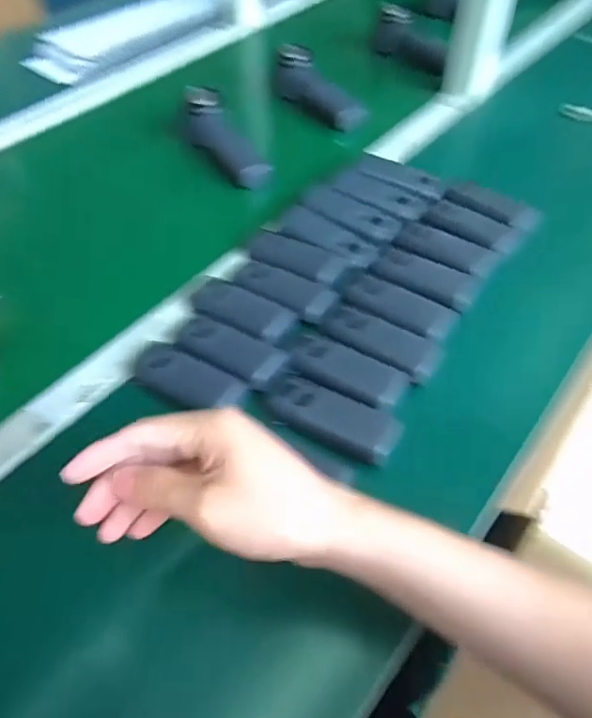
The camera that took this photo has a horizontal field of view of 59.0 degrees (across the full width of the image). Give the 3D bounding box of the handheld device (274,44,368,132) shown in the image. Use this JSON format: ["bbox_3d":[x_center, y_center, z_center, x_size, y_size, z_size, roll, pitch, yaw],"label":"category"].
[{"bbox_3d":[0.027,-0.375,0.721,0.059,0.066,0.164,-28,58,-19],"label":"handheld device"}]

